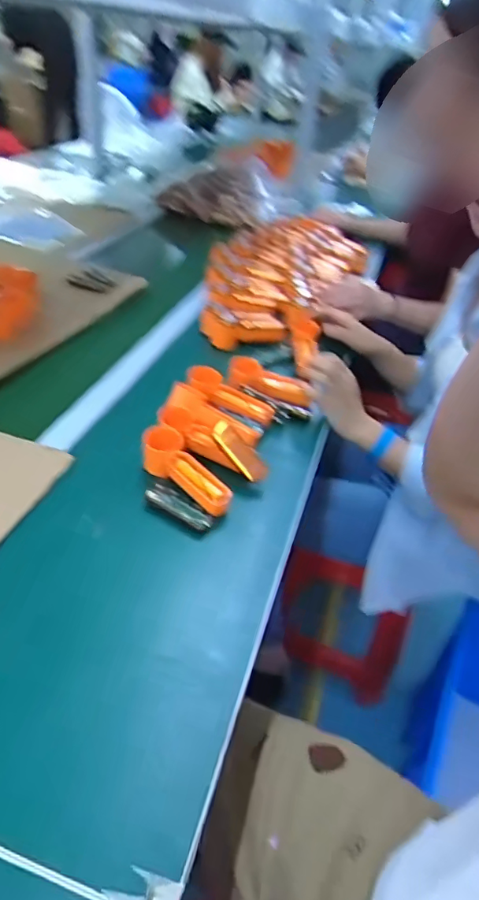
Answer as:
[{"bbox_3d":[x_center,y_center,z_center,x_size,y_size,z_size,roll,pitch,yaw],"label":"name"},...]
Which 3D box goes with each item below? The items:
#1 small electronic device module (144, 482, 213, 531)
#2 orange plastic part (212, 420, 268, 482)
[{"bbox_3d":[-0.067,0.064,0.553,0.083,0.013,0.030,27,44,22],"label":"small electronic device module"},{"bbox_3d":[0.000,0.001,0.600,0.085,0.013,0.027,49,51,7],"label":"orange plastic part"}]

